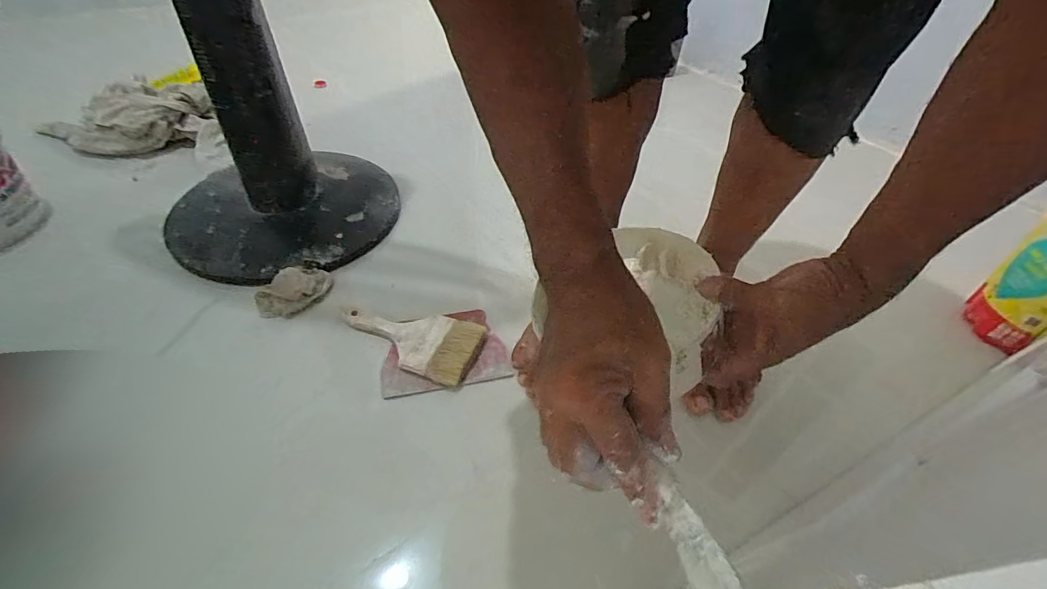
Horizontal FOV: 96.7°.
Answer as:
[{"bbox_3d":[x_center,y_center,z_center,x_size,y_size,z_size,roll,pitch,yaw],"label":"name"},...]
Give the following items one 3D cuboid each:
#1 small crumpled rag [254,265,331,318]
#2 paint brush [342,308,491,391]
[{"bbox_3d":[-0.342,-0.007,0.700,0.065,0.039,0.116,16,46,12],"label":"small crumpled rag"},{"bbox_3d":[-0.163,0.056,0.660,0.208,0.032,0.105,19,47,14],"label":"paint brush"}]

